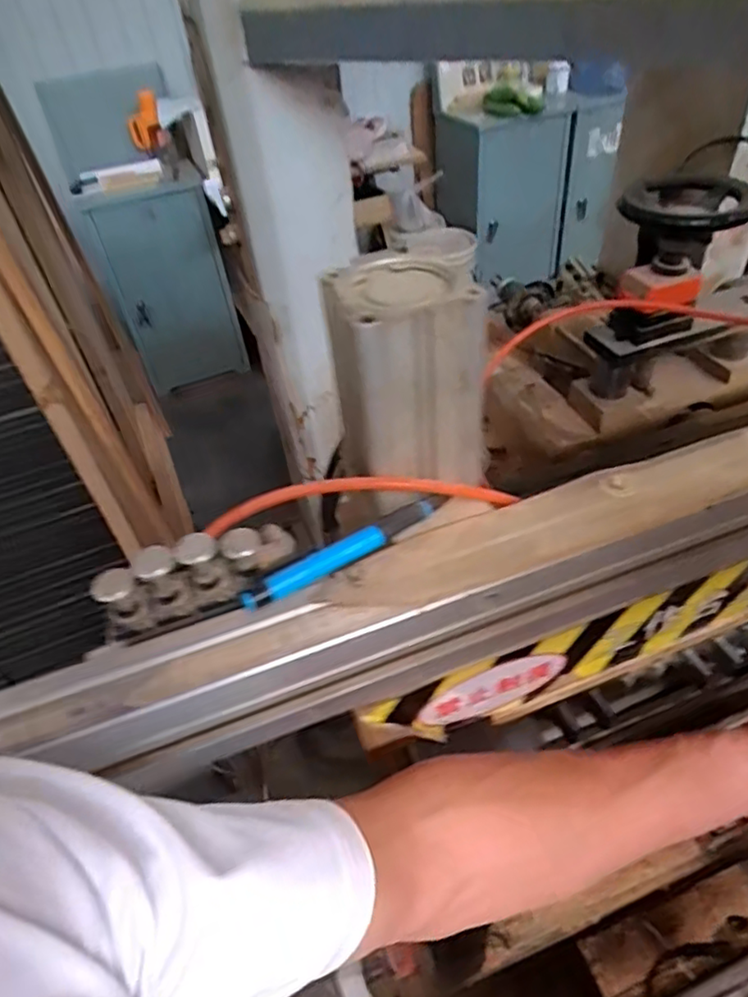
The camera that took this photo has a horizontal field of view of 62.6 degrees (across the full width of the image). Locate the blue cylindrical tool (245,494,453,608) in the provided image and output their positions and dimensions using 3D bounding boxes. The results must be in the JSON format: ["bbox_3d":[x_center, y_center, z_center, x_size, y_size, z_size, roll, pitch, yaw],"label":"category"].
[{"bbox_3d":[-0.013,0.026,0.327,0.121,0.012,0.012,-27,47,-19],"label":"blue cylindrical tool"}]

